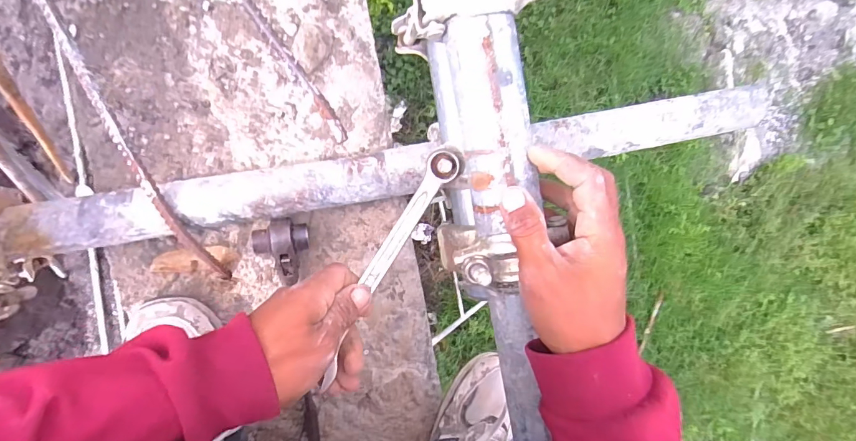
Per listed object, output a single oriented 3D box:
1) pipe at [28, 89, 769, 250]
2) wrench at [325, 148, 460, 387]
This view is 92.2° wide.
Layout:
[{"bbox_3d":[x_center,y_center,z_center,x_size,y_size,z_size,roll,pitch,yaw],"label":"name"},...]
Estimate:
[{"bbox_3d":[0.003,-0.055,0.406,0.717,0.054,0.050,-11,96,-6],"label":"pipe"},{"bbox_3d":[-0.030,0.032,0.306,0.025,0.008,0.199,31,83,-9],"label":"wrench"}]

